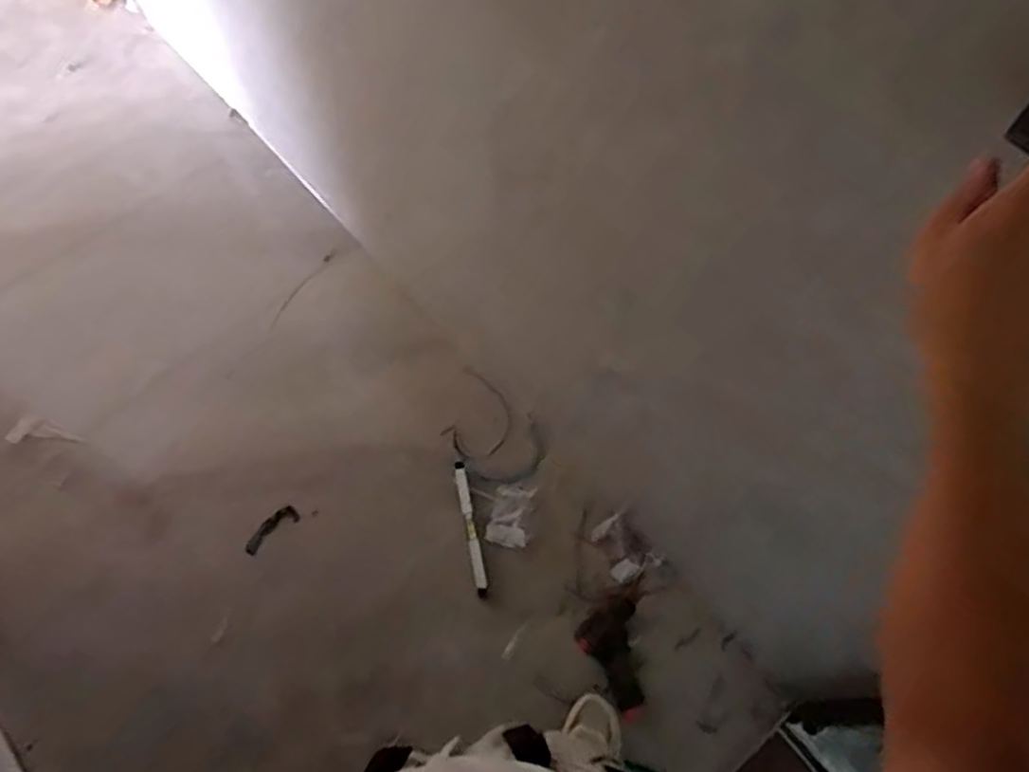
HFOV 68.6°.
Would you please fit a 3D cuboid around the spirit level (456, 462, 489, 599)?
[{"bbox_3d":[-0.097,0.310,1.665,0.027,0.018,0.299,-11,68,-5],"label":"spirit level"}]

